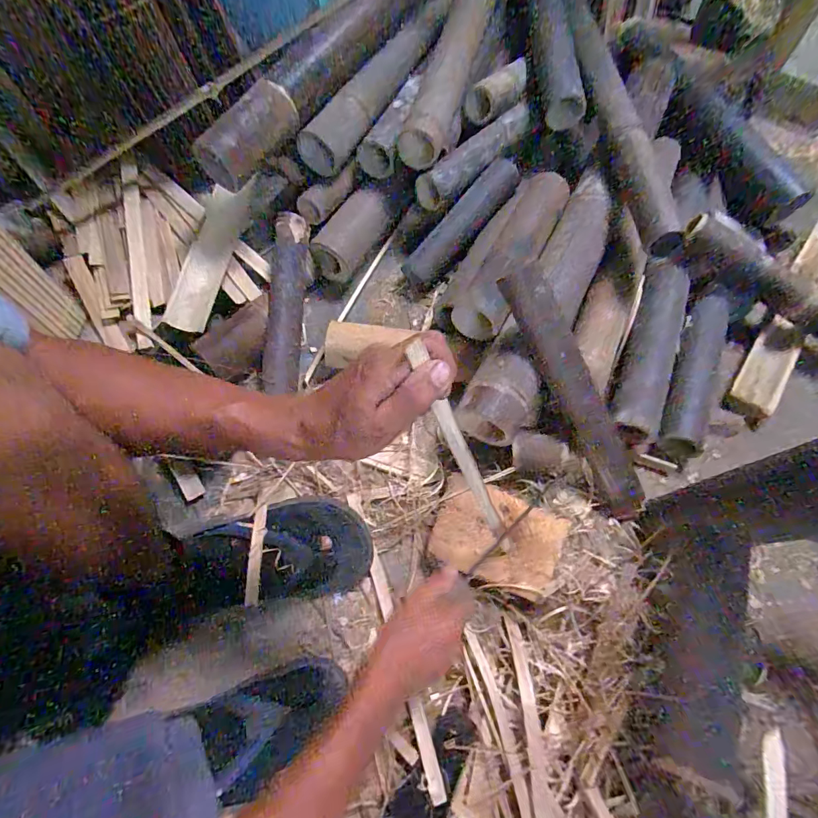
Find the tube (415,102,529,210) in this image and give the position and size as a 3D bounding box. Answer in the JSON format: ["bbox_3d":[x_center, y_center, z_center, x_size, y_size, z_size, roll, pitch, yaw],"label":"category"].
[{"bbox_3d":[0.115,-0.427,0.735,0.239,0.063,0.056,-37,73,-16],"label":"tube"}]

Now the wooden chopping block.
[{"bbox_3d":[0.119,0.172,0.580,0.166,0.042,0.116,18,68,6],"label":"wooden chopping block"}]

